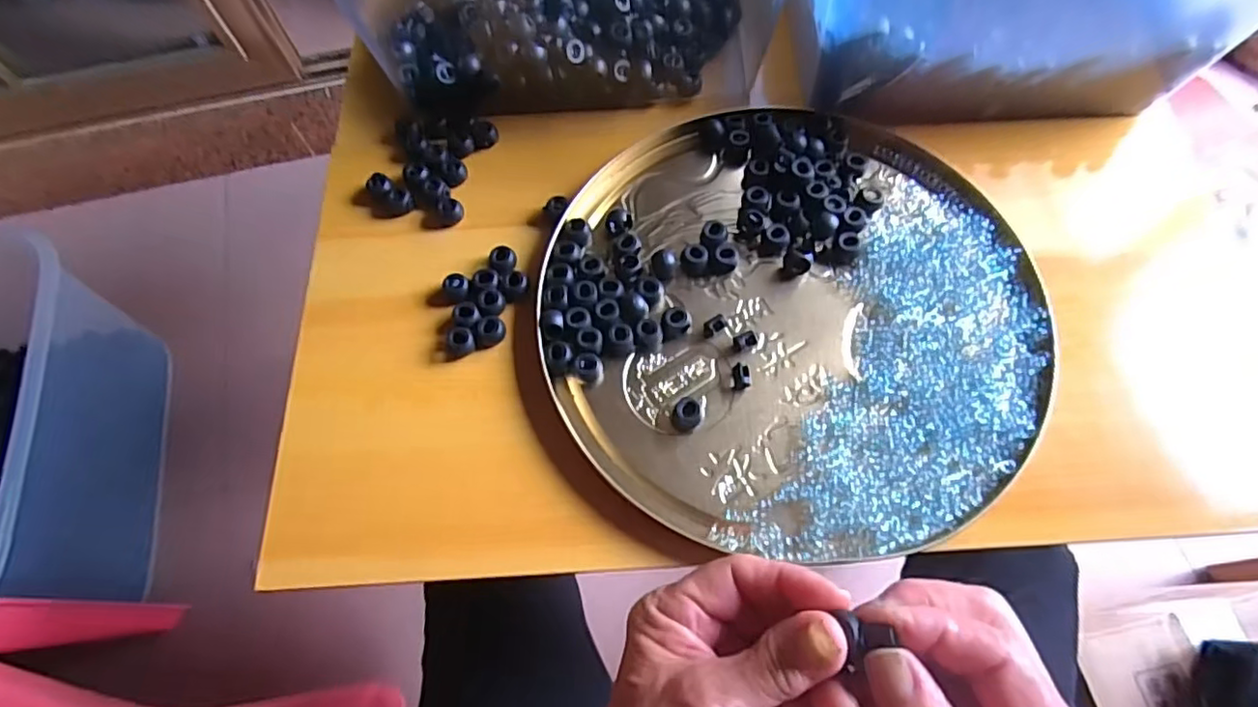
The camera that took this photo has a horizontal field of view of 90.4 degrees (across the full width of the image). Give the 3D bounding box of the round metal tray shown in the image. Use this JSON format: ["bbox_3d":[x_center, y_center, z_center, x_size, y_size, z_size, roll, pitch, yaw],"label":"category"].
[{"bbox_3d":[0.094,-0.028,0.376,0.284,0.018,0.278,-1,66,1],"label":"round metal tray"}]

